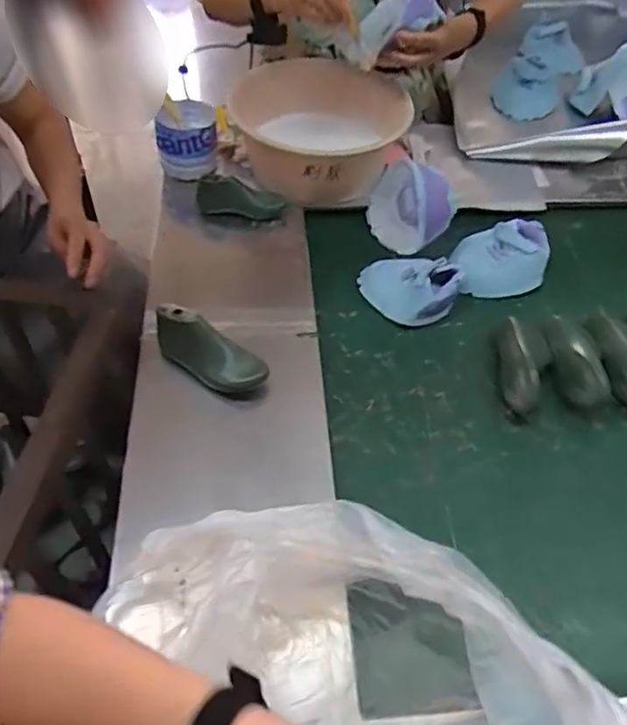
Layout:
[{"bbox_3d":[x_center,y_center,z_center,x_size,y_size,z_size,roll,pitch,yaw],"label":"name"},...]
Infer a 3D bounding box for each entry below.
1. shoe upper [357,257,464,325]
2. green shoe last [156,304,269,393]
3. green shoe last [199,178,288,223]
[{"bbox_3d":[0.144,-0.124,0.960,0.149,0.049,0.108,27,54,19],"label":"shoe upper"},{"bbox_3d":[-0.137,-0.011,0.814,0.161,0.070,0.055,25,53,17],"label":"green shoe last"},{"bbox_3d":[-0.119,-0.273,1.062,0.149,0.063,0.058,9,51,5],"label":"green shoe last"}]

